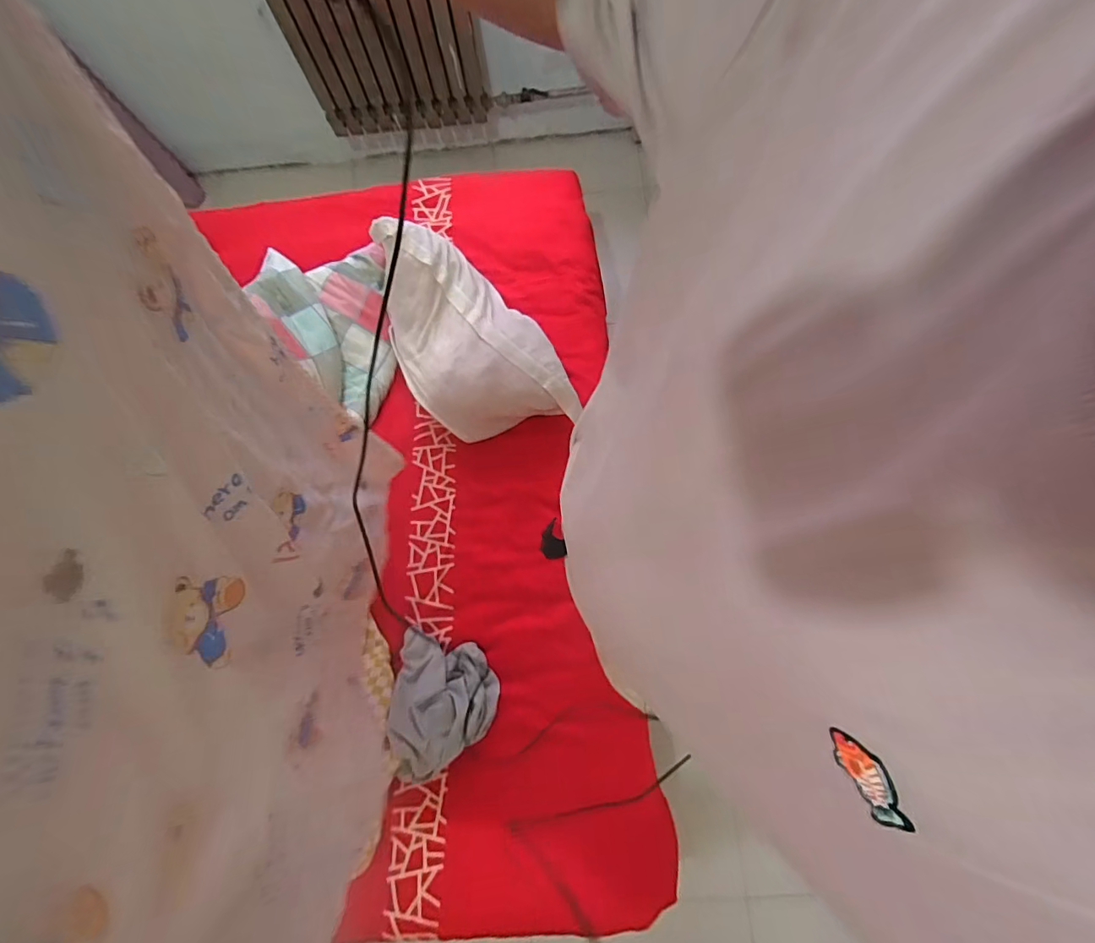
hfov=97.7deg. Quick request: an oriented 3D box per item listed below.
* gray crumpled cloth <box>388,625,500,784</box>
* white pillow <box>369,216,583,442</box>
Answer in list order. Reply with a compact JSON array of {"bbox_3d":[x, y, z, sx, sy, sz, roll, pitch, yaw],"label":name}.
[{"bbox_3d":[-0.212,0.476,0.989,0.201,0.085,0.280,-6,72,0],"label":"gray crumpled cloth"},{"bbox_3d":[-0.208,-0.346,1.135,0.323,0.135,0.584,-26,73,-6],"label":"white pillow"}]

